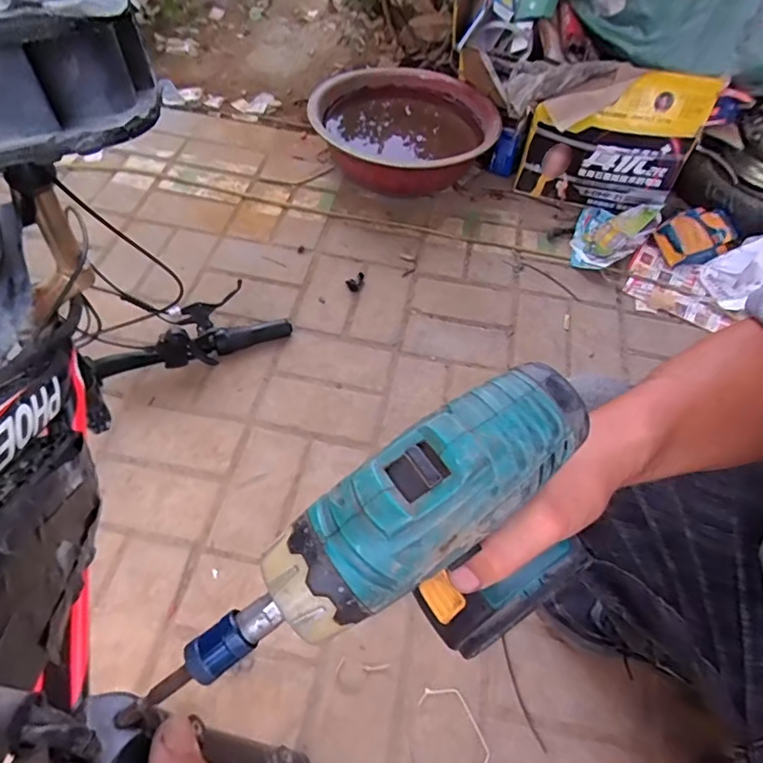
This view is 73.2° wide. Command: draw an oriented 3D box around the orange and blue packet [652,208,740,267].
[{"bbox_3d":[0.663,-0.301,1.077,0.185,0.057,0.106,-22,63,-16],"label":"orange and blue packet"}]

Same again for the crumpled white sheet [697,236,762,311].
[{"bbox_3d":[0.741,-0.227,1.016,0.205,0.047,0.106,-30,64,2],"label":"crumpled white sheet"}]

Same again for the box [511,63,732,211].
[{"bbox_3d":[0.473,-0.490,1.060,0.317,0.256,0.074,6,57,0],"label":"box"}]

